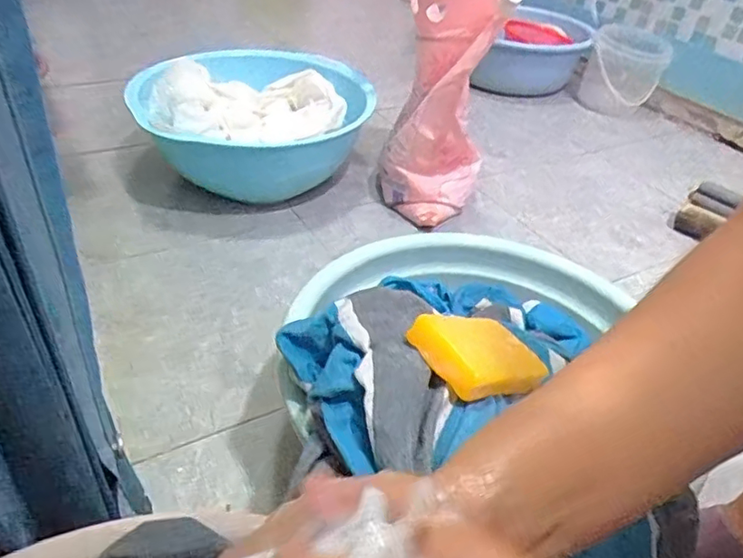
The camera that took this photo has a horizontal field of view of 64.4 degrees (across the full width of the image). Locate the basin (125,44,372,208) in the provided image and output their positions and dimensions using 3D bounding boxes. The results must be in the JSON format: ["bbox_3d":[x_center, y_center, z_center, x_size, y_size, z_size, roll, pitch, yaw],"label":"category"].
[{"bbox_3d":[-0.180,-0.258,0.939,0.334,0.132,0.350,4,36,-3],"label":"basin"}]

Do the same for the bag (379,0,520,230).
[{"bbox_3d":[0.090,-0.229,0.802,0.141,0.302,0.117,9,37,4],"label":"bag"}]

